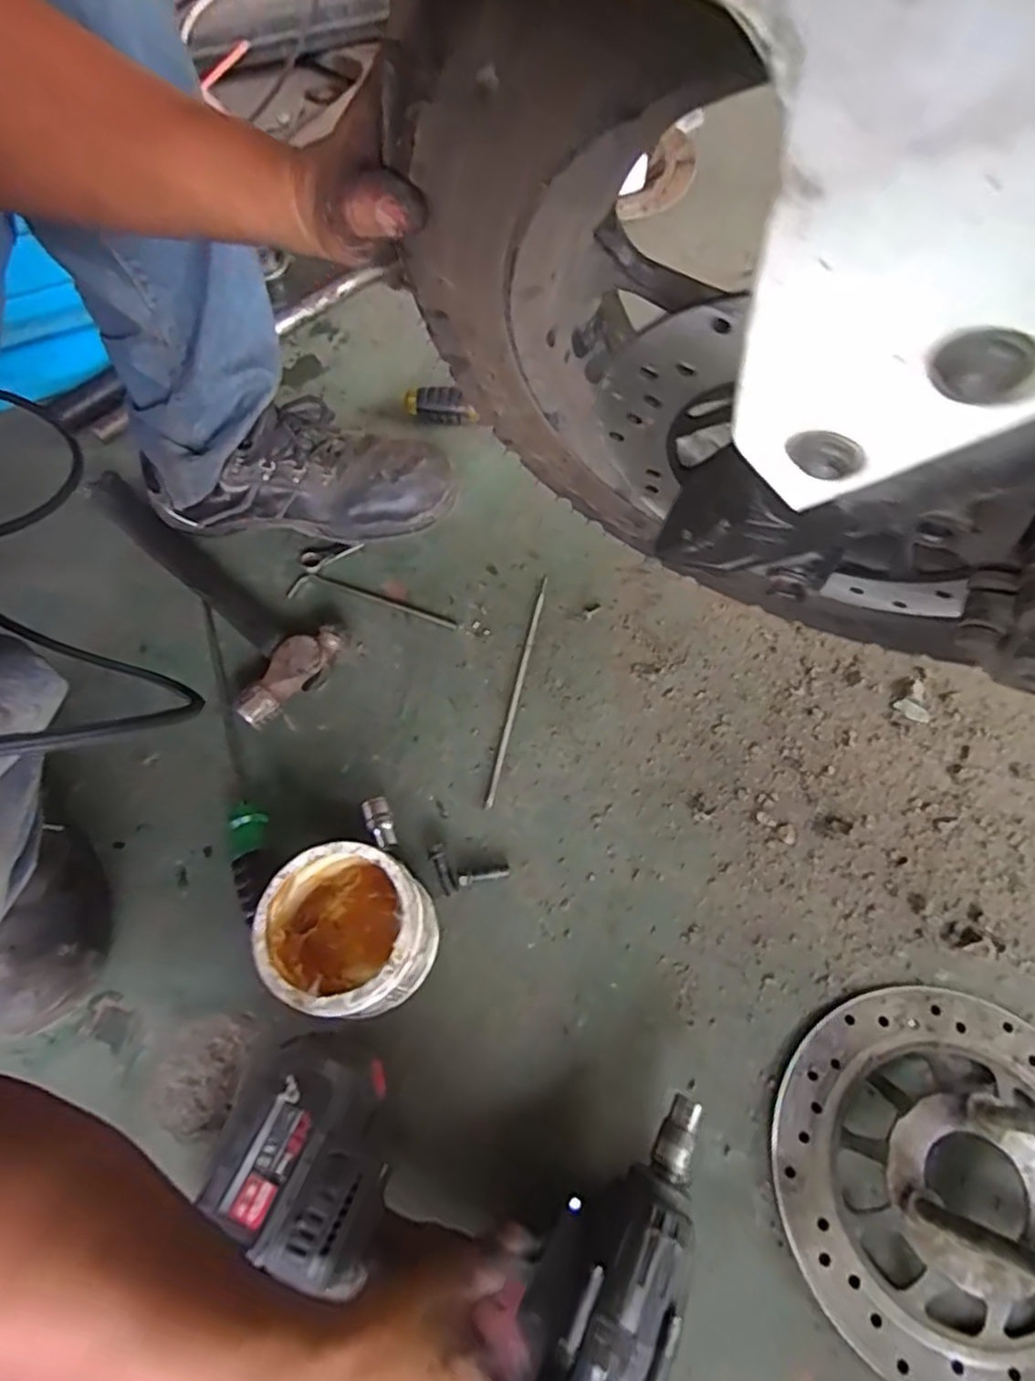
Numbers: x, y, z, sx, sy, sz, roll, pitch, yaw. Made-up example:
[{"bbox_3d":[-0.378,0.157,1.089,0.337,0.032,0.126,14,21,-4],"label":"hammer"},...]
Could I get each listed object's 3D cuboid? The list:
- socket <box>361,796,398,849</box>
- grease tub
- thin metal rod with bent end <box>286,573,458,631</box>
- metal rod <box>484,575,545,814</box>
[{"bbox_3d":[-0.105,0.103,0.524,0.019,0.018,0.040,-22,64,-7],"label":"socket"},{"bbox_3d":[-0.111,0.163,0.459,0.100,0.086,0.095,-2,64,3],"label":"grease tub"},{"bbox_3d":[-0.132,-0.083,0.625,0.164,0.005,0.028,12,65,9],"label":"thin metal rod with bent end"},{"bbox_3d":[0.001,-0.005,0.581,0.008,0.004,0.218,10,65,9],"label":"metal rod"}]

